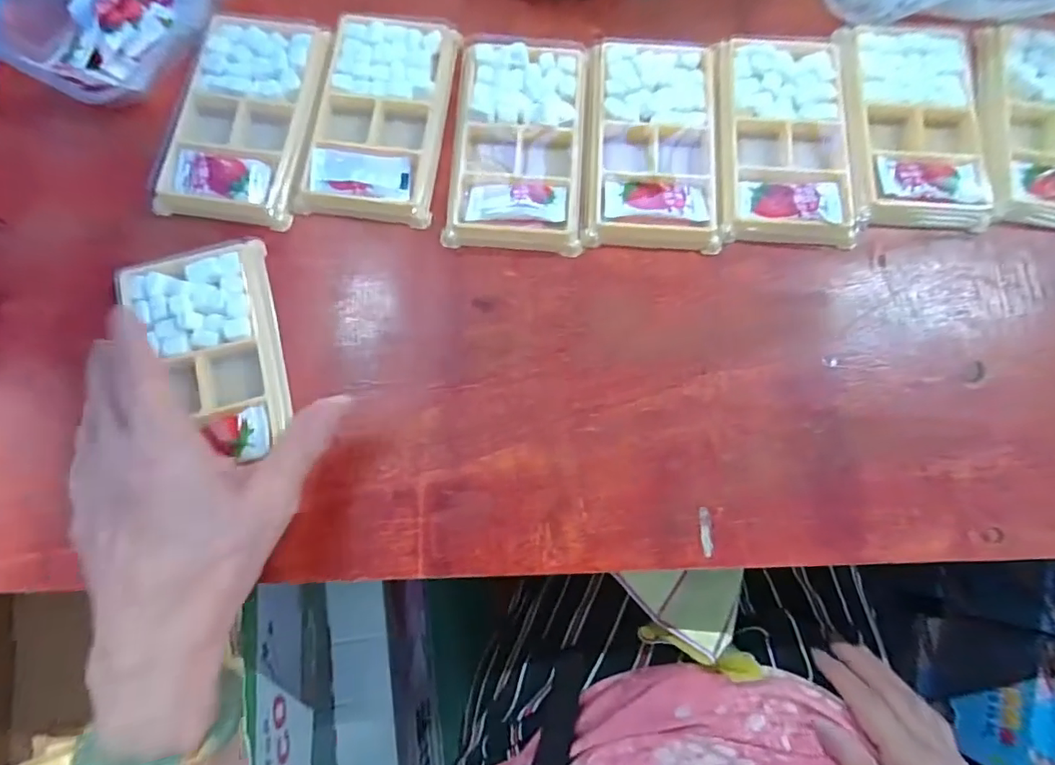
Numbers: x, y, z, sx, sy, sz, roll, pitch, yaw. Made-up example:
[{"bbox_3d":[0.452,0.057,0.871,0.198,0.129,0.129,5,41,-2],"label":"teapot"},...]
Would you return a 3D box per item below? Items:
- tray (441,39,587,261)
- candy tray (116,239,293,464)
[{"bbox_3d":[-0.004,-0.147,0.324,0.077,0.010,0.136,4,79,0],"label":"tray"},{"bbox_3d":[-0.172,-0.016,0.293,0.072,0.018,0.122,-16,80,-4],"label":"candy tray"}]

